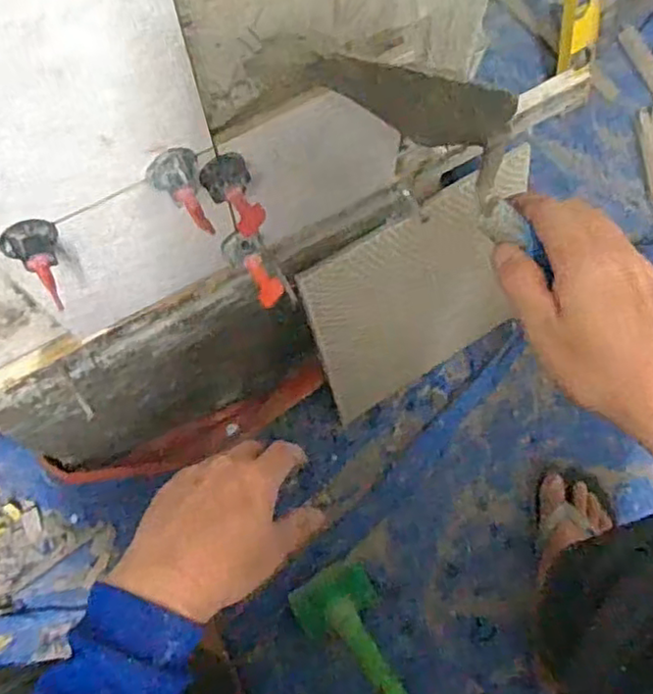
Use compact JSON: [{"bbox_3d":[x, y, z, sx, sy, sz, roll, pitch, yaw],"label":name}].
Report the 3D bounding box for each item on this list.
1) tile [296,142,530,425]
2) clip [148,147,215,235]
[{"bbox_3d":[0.114,-0.057,0.791,0.281,0.294,0.019,-31,54,-12],"label":"tile"},{"bbox_3d":[-0.086,-0.092,0.388,0.030,0.029,0.049,-21,72,-7],"label":"clip"}]

